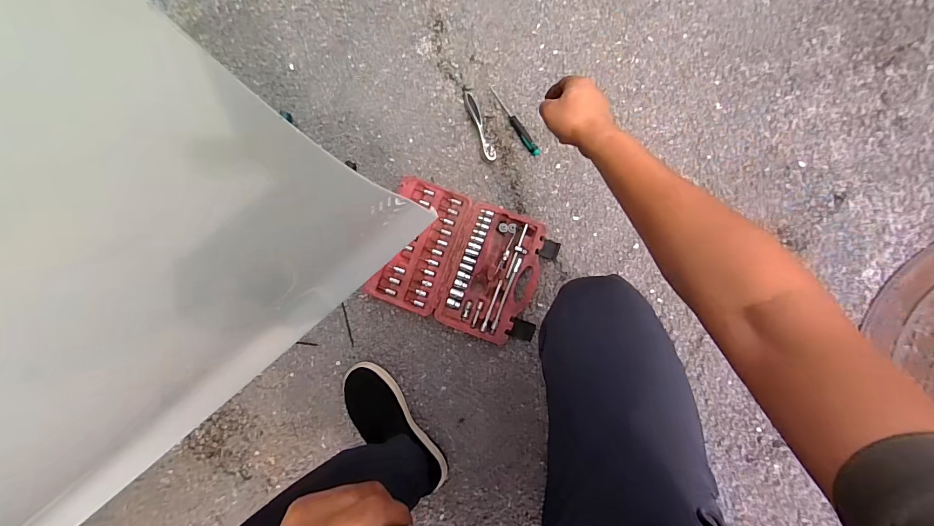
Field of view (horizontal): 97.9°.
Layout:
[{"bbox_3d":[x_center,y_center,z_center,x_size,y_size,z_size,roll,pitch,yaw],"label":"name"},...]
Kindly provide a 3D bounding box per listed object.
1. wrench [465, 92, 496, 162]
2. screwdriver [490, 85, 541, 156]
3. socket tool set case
[{"bbox_3d":[0.026,-0.271,0.801,0.021,0.023,0.147,-19,88,4],"label":"wrench"},{"bbox_3d":[0.092,-0.281,0.798,0.018,0.012,0.165,-33,87,3],"label":"screwdriver"},{"bbox_3d":[-0.006,0.000,0.792,0.320,0.030,0.246,20,91,4],"label":"socket tool set case"}]

